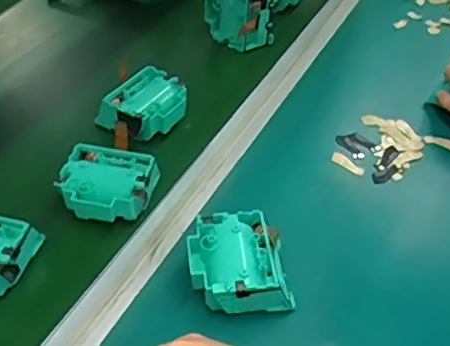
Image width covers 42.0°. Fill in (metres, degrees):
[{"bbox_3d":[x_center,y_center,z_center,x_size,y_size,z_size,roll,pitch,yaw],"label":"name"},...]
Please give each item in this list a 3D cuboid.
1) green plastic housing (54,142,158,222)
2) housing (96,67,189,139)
[{"bbox_3d":[-0.105,0.012,0.517,0.076,0.031,0.070,13,46,8],"label":"green plastic housing"},{"bbox_3d":[-0.081,-0.064,0.604,0.074,0.047,0.079,31,50,23],"label":"housing"}]

